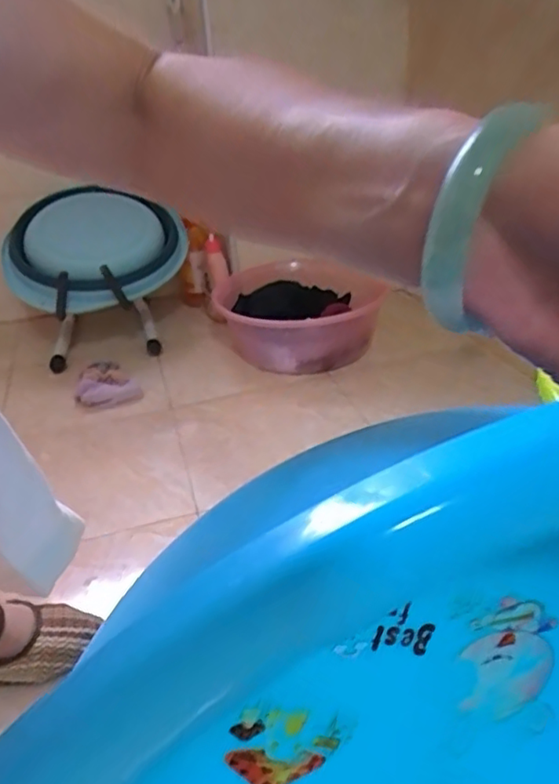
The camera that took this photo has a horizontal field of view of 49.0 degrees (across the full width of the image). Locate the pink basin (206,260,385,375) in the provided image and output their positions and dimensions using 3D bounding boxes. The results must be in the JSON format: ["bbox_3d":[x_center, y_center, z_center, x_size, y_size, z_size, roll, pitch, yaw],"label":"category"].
[{"bbox_3d":[0.036,-0.146,1.212,0.296,0.153,0.332,0,30,-4],"label":"pink basin"}]

